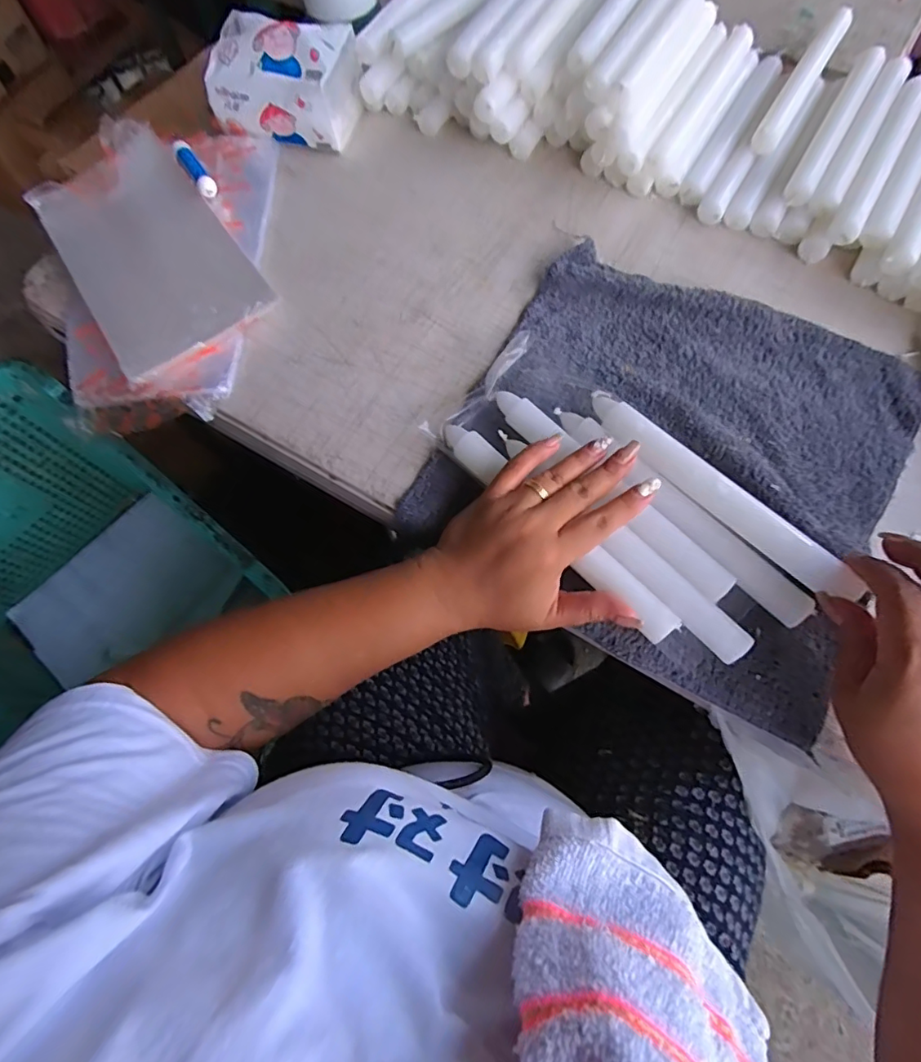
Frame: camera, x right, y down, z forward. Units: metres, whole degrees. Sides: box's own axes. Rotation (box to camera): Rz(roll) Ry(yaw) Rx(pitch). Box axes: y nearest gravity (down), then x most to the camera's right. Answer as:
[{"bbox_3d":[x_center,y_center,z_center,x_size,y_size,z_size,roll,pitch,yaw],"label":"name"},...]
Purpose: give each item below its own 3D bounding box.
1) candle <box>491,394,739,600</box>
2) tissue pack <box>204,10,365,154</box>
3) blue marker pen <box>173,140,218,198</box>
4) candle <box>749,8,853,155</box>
[{"bbox_3d":[0.095,-0.029,0.346,0.021,0.020,0.196,-43,76,-13],"label":"candle"},{"bbox_3d":[-0.163,-0.417,0.488,0.124,0.075,0.088,11,71,8],"label":"tissue pack"},{"bbox_3d":[-0.240,-0.326,0.476,0.016,0.017,0.071,-32,71,-8],"label":"blue marker pen"},{"bbox_3d":[0.305,-0.400,0.470,0.021,0.028,0.182,30,74,13],"label":"candle"}]

